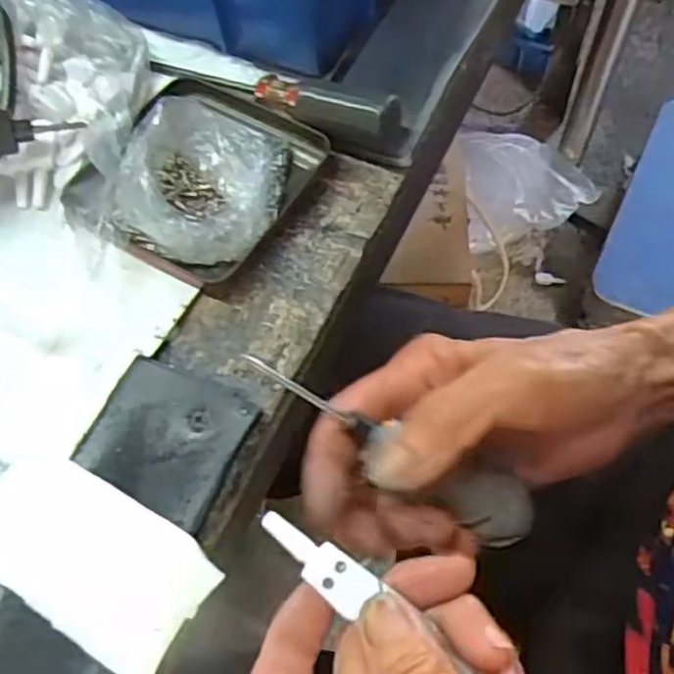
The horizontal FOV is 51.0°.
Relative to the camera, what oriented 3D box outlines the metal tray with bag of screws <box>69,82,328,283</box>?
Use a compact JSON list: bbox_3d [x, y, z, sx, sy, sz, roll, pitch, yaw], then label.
[{"bbox_3d":[-0.065,-0.083,0.329,0.095,0.033,0.102,26,65,17],"label":"metal tray with bag of screws"}]

